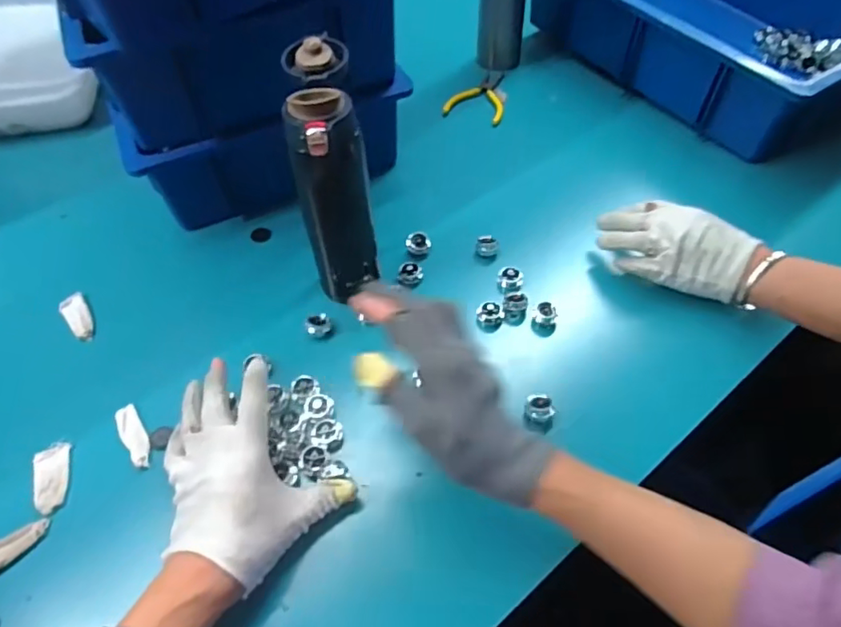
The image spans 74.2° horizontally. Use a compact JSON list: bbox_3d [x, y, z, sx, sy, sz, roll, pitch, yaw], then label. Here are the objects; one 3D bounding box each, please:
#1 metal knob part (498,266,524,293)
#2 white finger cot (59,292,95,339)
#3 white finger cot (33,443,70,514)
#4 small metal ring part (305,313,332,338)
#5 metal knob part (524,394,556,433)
[{"bbox_3d":[0.094,-0.034,0.580,0.025,0.018,0.026,-1,54,2],"label":"metal knob part"},{"bbox_3d":[-0.352,0.003,0.572,0.023,0.006,0.065,-33,59,-20],"label":"white finger cot"},{"bbox_3d":[-0.311,0.139,0.468,0.026,0.008,0.059,-15,55,-9],"label":"white finger cot"},{"bbox_3d":[-0.101,0.012,0.554,0.025,0.017,0.019,-19,55,-11],"label":"small metal ring part"},{"bbox_3d":[0.104,0.087,0.487,0.025,0.024,0.023,-1,54,2],"label":"metal knob part"}]

